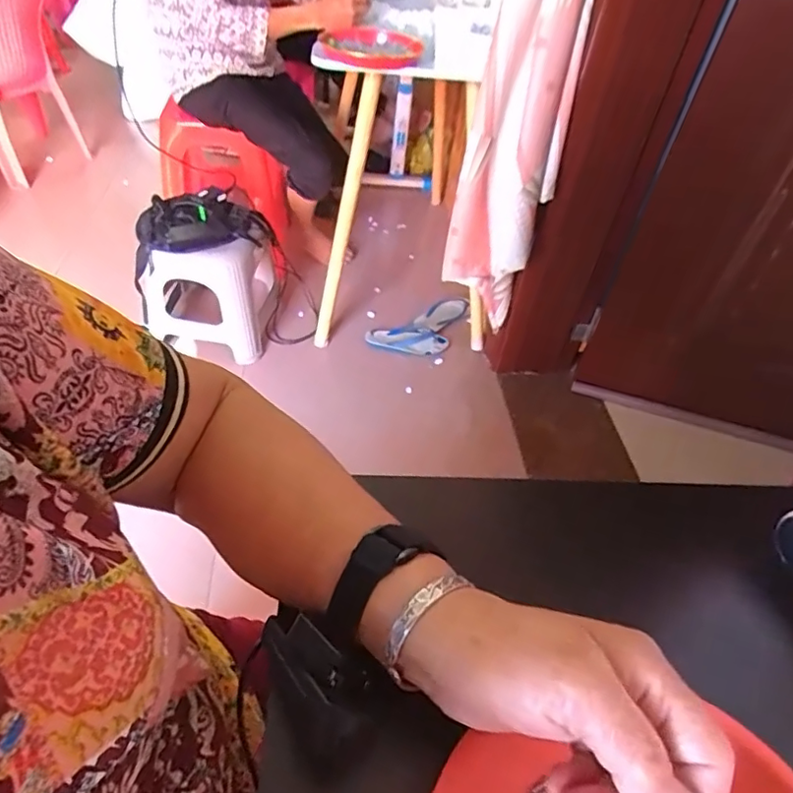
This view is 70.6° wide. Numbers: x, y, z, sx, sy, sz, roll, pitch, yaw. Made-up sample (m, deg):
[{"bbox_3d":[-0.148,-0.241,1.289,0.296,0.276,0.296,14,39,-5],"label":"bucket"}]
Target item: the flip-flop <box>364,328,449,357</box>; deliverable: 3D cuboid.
[{"bbox_3d":[0.032,-0.166,1.680,0.240,0.035,0.105,5,50,-2],"label":"flip-flop"}]

